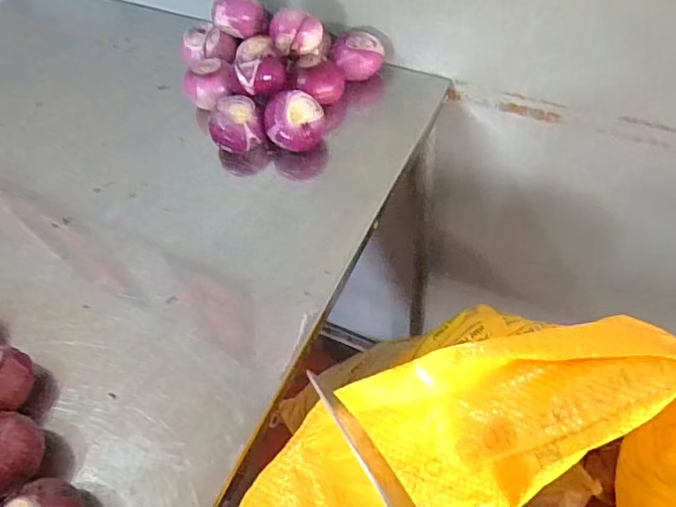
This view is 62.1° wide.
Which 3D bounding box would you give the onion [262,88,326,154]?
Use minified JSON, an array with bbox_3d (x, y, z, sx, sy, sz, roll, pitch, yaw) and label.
[{"bbox_3d":[-0.040,-0.116,0.524,0.052,0.053,0.044,-17,56,-5],"label":"onion"}]

